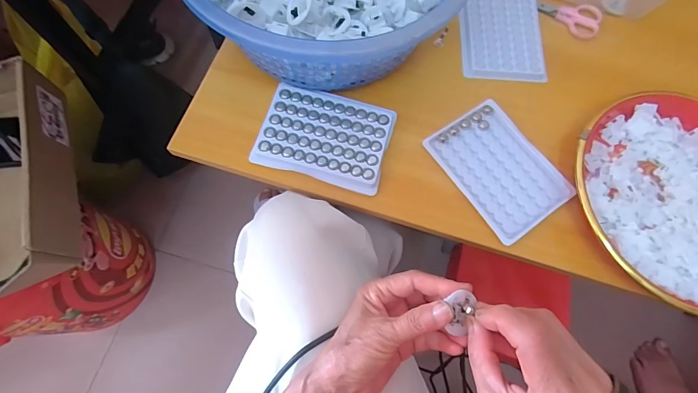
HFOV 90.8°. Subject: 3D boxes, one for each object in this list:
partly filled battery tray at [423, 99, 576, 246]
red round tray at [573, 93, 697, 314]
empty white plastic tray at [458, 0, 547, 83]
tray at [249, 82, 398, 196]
[{"bbox_3d":[0.150,-0.029,0.346,0.095,0.004,0.130,-32,76,-12],"label":"partly filled battery tray"},{"bbox_3d":[0.326,0.002,0.334,0.206,0.026,0.213,1,72,-2],"label":"red round tray"},{"bbox_3d":[0.177,-0.191,0.398,0.091,0.007,0.123,1,72,-2],"label":"empty white plastic tray"},{"bbox_3d":[-0.024,-0.059,0.345,0.125,0.013,0.090,16,72,2],"label":"tray"}]

